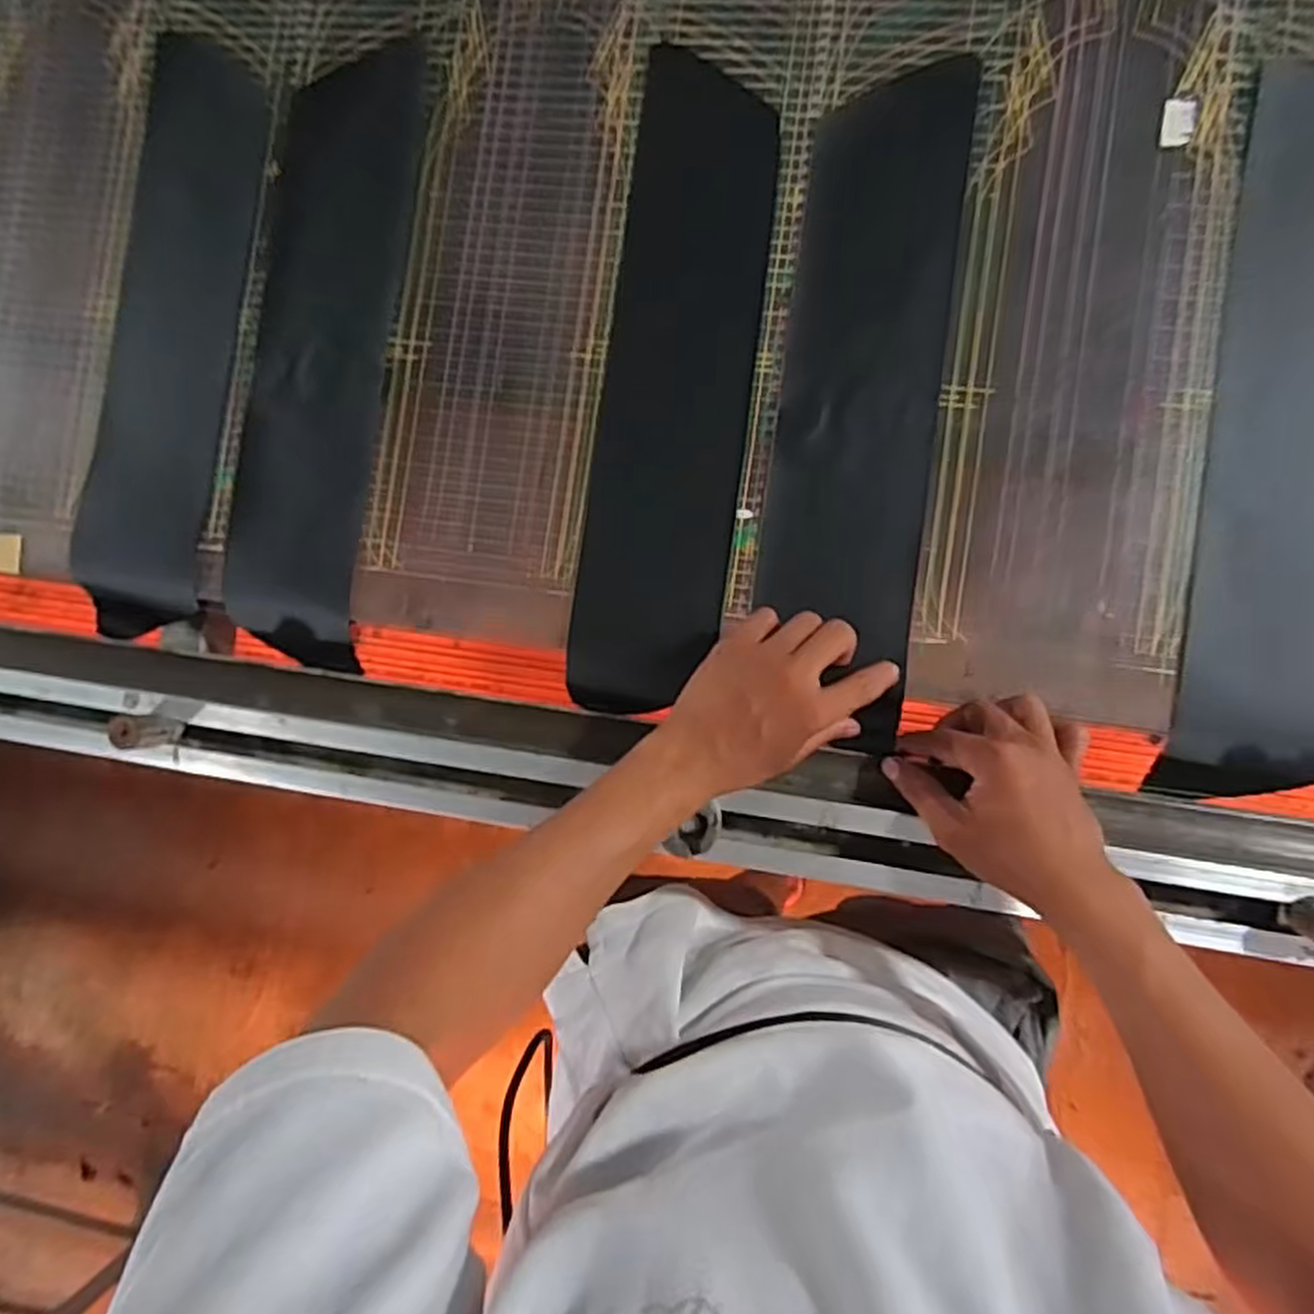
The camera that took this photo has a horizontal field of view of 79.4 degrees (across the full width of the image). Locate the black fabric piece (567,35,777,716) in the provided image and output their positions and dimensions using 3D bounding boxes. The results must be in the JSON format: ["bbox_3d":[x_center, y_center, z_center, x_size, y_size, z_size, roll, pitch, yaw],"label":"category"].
[{"bbox_3d":[0.013,-0.187,0.557,0.104,0.012,0.447,7,91,8],"label":"black fabric piece"}]

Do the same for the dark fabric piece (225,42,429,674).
[{"bbox_3d":[-0.252,-0.226,0.591,0.109,0.006,0.450,7,88,9],"label":"dark fabric piece"}]

